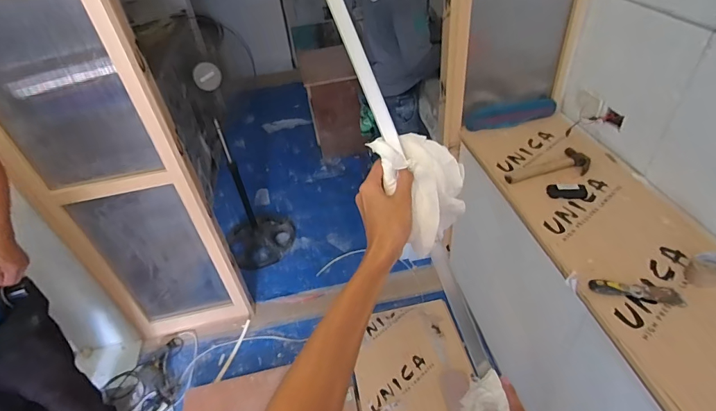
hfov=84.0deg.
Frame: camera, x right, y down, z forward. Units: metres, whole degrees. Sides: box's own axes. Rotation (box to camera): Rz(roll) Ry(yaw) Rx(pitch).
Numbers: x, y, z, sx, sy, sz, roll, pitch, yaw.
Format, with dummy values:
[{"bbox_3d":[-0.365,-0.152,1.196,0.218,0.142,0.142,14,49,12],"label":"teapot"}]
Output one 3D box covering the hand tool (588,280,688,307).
[{"bbox_3d":[0.651,0.199,0.932,0.200,0.034,0.050,3,42,11],"label":"hand tool"}]

